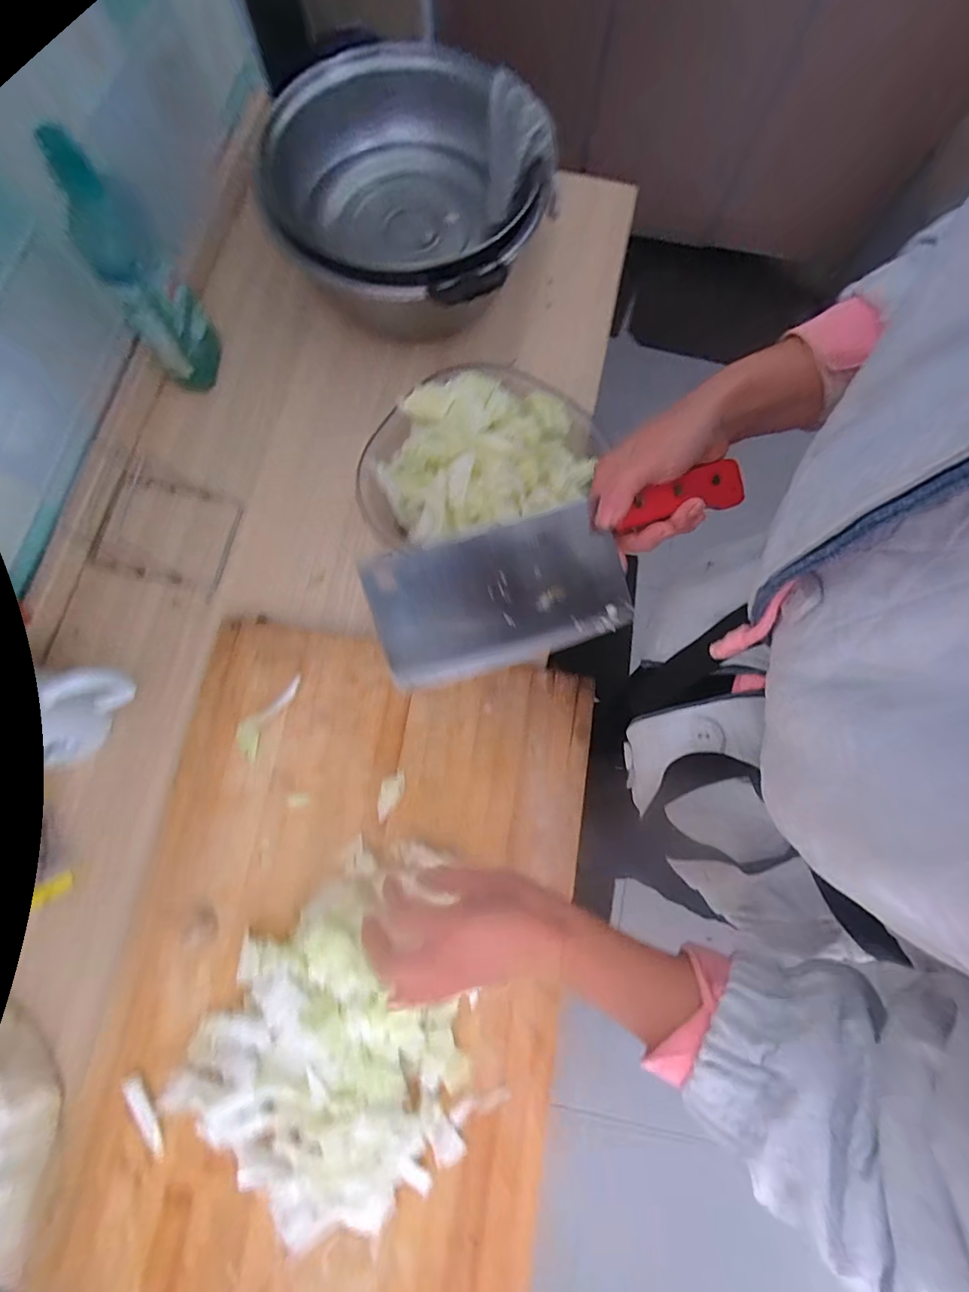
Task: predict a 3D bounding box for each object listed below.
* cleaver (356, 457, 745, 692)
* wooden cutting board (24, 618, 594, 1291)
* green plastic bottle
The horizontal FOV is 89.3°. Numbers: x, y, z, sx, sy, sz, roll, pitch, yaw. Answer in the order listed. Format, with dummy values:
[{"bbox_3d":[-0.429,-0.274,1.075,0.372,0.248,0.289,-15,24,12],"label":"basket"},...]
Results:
[{"bbox_3d":[0.055,-0.045,0.326,0.253,0.023,0.089,-15,92,-9],"label":"cleaver"},{"bbox_3d":[-0.119,0.268,0.408,0.365,0.020,0.549,10,77,1],"label":"wooden cutting board"},{"bbox_3d":[-0.311,-0.331,0.451,0.053,0.194,0.057,-11,78,-4],"label":"green plastic bottle"}]

